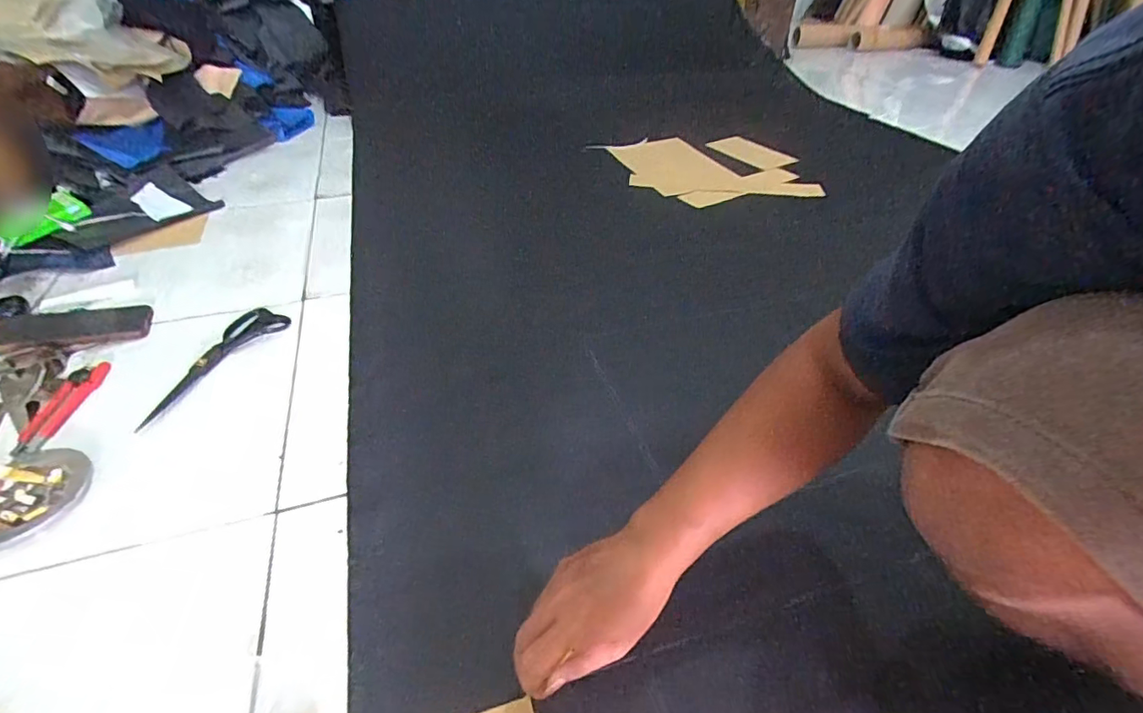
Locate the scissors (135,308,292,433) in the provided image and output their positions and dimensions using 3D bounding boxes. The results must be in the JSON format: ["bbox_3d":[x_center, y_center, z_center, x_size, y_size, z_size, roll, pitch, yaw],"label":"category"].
[{"bbox_3d":[-0.501,0.000,0.691,0.077,0.016,0.230,19,45,19],"label":"scissors"}]

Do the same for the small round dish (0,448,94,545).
[{"bbox_3d":[-0.568,0.142,0.524,0.099,0.016,0.110,-4,42,-6],"label":"small round dish"}]

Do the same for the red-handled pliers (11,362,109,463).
[{"bbox_3d":[-0.630,0.061,0.613,0.048,0.011,0.161,-3,42,-5],"label":"red-handled pliers"}]

